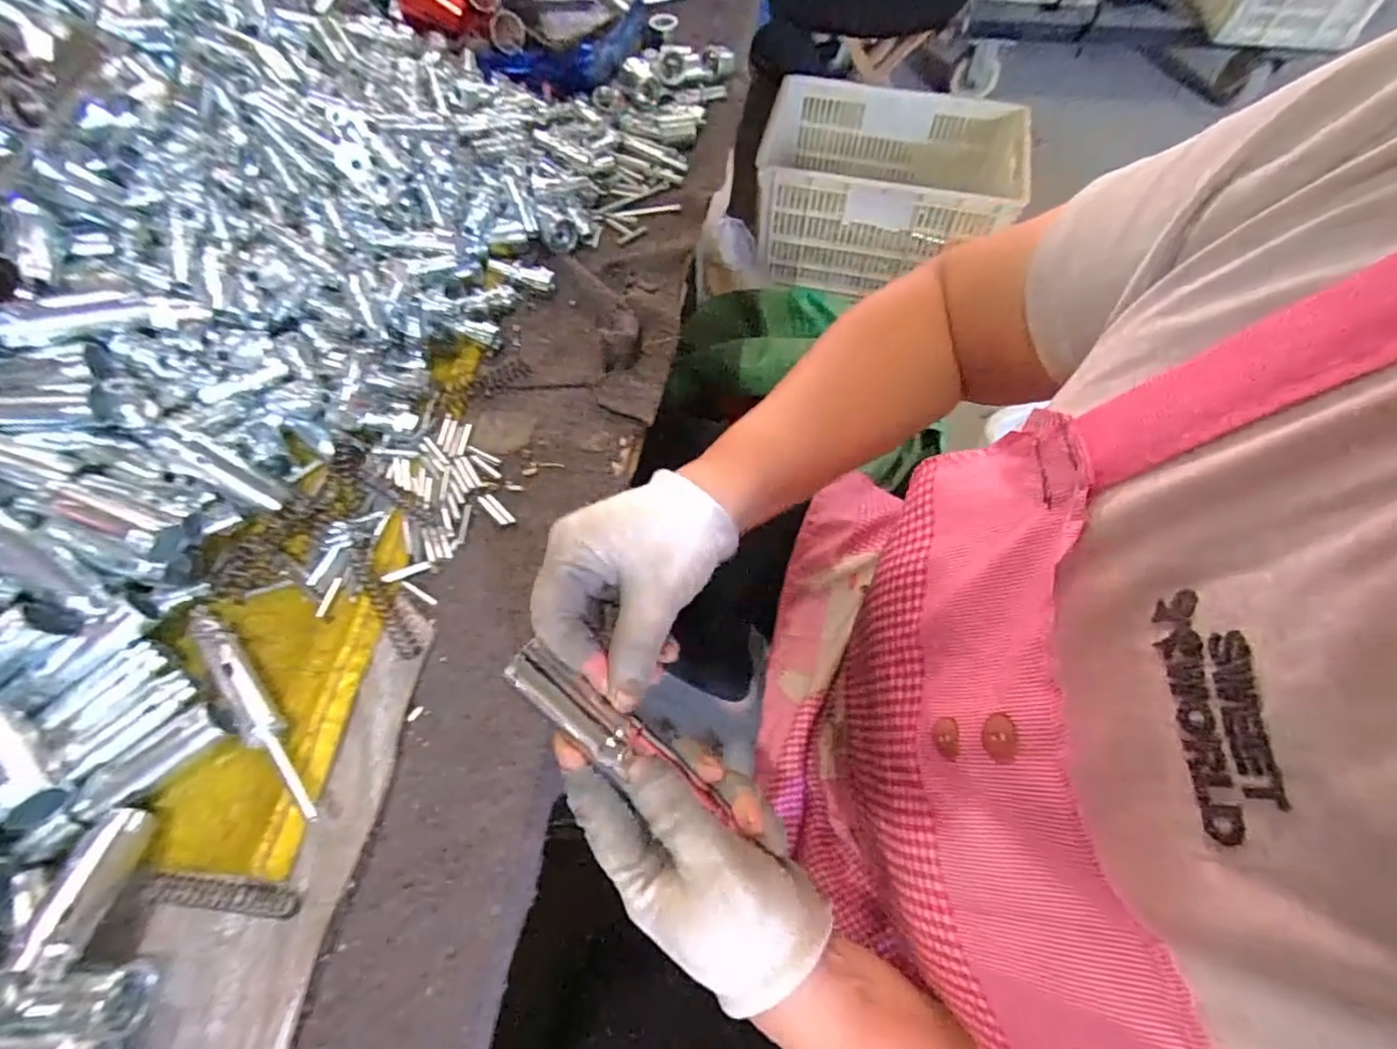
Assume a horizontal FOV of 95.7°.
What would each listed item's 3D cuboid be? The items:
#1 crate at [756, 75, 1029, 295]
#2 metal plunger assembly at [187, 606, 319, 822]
[{"bbox_3d":[0.354,-0.661,1.248,0.478,0.216,0.350,13,62,7],"label":"crate"},{"bbox_3d":[-0.242,0.094,0.341,0.158,0.016,0.019,41,69,19],"label":"metal plunger assembly"}]

